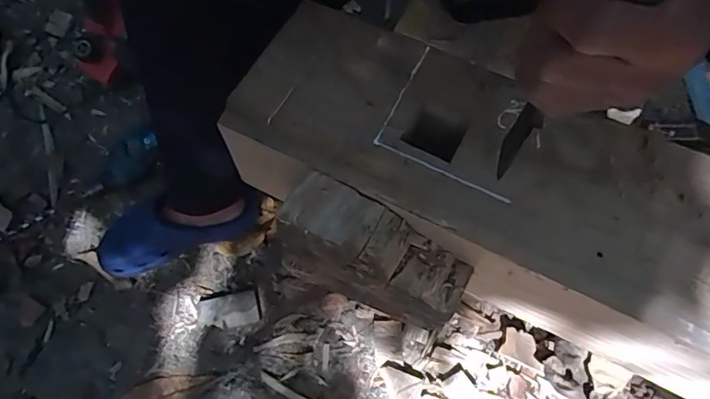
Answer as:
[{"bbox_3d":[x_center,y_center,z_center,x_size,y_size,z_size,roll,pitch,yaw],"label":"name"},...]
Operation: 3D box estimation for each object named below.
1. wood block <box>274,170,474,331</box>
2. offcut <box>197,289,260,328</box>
[{"bbox_3d":[0.017,0.054,0.456,0.166,0.109,0.065,23,70,11],"label":"wood block"},{"bbox_3d":[-0.201,0.177,0.791,0.092,0.014,0.049,-13,65,-4],"label":"offcut"}]

